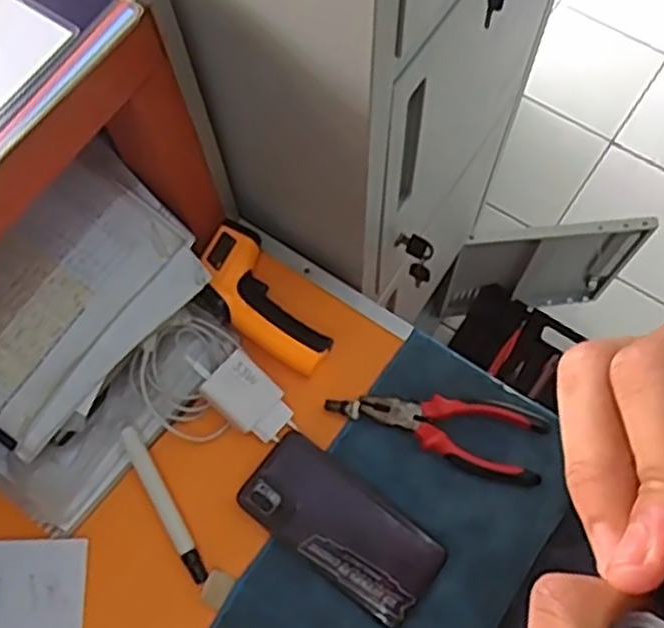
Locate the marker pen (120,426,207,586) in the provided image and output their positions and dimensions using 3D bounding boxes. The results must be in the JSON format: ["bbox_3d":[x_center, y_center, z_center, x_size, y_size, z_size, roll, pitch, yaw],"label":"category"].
[{"bbox_3d":[-0.137,0.153,0.617,0.016,0.008,0.136,-30,70,-10],"label":"marker pen"}]

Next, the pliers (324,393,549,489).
[{"bbox_3d":[0.086,0.097,0.638,0.178,0.016,0.064,10,69,6],"label":"pliers"}]

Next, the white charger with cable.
[{"bbox_3d":[-0.105,0.063,0.638,0.092,0.031,0.131,-40,72,-13],"label":"white charger with cable"}]

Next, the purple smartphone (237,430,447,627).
[{"bbox_3d":[0.007,0.171,0.615,0.162,0.011,0.077,35,74,15],"label":"purple smartphone"}]

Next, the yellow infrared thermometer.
[{"bbox_3d":[-0.056,-0.014,0.672,0.140,0.029,0.078,32,73,14],"label":"yellow infrared thermometer"}]

